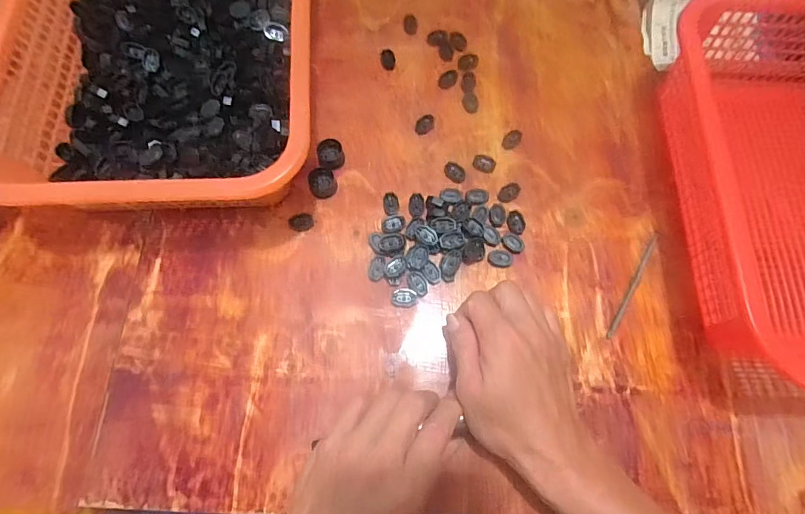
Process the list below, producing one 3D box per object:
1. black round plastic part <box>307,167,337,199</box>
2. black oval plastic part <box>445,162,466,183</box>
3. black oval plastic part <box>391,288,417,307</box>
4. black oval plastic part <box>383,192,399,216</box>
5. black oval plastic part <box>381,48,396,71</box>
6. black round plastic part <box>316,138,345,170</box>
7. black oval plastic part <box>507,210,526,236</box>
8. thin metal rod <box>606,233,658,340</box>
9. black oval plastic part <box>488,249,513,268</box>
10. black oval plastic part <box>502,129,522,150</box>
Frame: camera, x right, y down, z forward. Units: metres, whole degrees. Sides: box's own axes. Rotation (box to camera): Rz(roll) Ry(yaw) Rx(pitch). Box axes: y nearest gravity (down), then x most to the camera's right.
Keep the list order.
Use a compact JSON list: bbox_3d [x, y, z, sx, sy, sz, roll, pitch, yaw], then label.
[{"bbox_3d":[-0.075,-0.070,0.402,0.025,0.010,0.027,-12,72,-6],"label":"black round plastic part"},{"bbox_3d":[0.051,-0.082,0.411,0.017,0.004,0.024,-39,77,-13],"label":"black oval plastic part"},{"bbox_3d":[0.002,0.036,0.370,0.022,0.004,0.016,-4,72,-3],"label":"black oval plastic part"},{"bbox_3d":[-0.011,-0.049,0.398,0.015,0.004,0.023,-5,72,-4],"label":"black oval plastic part"},{"bbox_3d":[-0.015,-0.210,0.452,0.015,0.005,0.024,-5,72,-4],"label":"black oval plastic part"},{"bbox_3d":[-0.069,-0.098,0.409,0.024,0.019,0.025,1,72,-2],"label":"black round plastic part"},{"bbox_3d":[0.106,-0.032,0.395,0.017,0.004,0.024,0,72,-2],"label":"black oval plastic part"},{"bbox_3d":[0.205,0.024,0.378,0.006,0.004,0.111,31,73,8],"label":"thin metal rod"},{"bbox_3d":[0.088,0.001,0.382,0.022,0.007,0.015,7,71,1],"label":"black oval plastic part"},{"bbox_3d":[0.109,-0.116,0.422,0.015,0.008,0.022,33,74,9],"label":"black oval plastic part"}]

